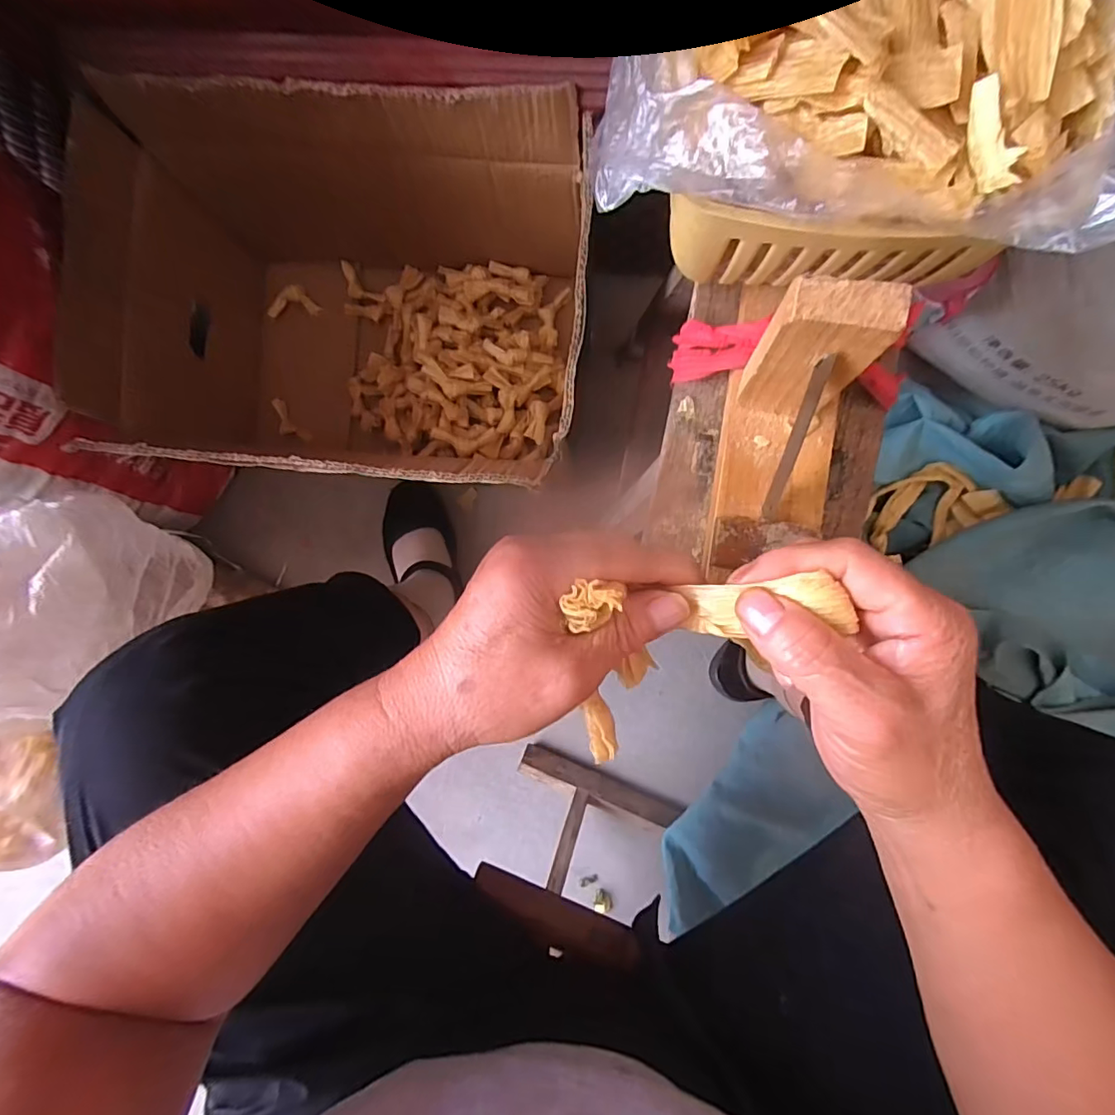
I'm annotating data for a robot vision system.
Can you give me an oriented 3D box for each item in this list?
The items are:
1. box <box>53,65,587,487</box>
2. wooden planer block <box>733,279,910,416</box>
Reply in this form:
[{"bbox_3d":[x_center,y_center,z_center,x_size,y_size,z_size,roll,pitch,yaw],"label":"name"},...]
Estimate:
[{"bbox_3d":[-0.206,-0.249,0.569,0.445,0.268,0.338,7,90,4],"label":"box"},{"bbox_3d":[0.114,-0.095,0.247,0.045,0.095,0.025,14,90,4],"label":"wooden planer block"}]

